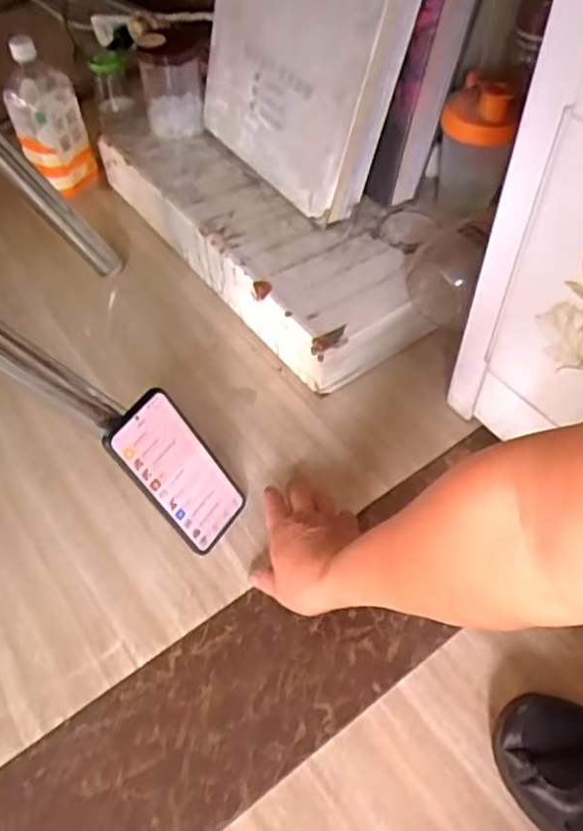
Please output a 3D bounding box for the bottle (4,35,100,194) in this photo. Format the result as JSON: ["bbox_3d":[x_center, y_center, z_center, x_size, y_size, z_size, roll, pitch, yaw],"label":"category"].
[{"bbox_3d":[-0.354,-0.431,0.950,0.094,0.222,0.109,-20,55,-12],"label":"bottle"}]

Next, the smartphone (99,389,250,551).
[{"bbox_3d":[-0.107,0.055,0.634,0.012,0.163,0.081,6,48,49],"label":"smartphone"}]

